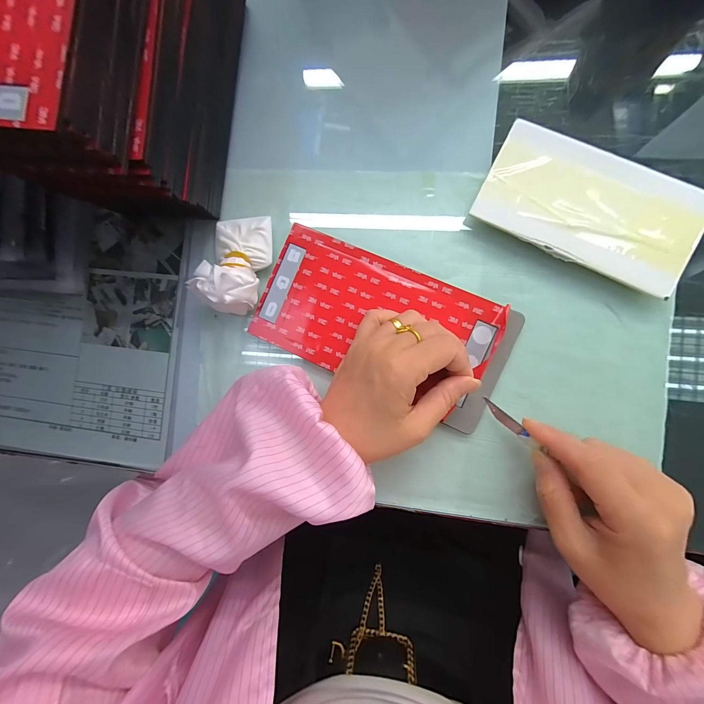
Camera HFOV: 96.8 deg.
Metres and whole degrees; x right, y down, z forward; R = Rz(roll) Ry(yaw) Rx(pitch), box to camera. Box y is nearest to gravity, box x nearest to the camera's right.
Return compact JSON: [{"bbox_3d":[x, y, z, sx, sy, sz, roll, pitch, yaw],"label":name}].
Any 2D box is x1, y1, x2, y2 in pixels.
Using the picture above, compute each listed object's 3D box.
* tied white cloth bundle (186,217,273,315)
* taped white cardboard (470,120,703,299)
[{"bbox_3d":[-0.096,-0.072,0.251,0.053,0.040,0.086,8,90,8],"label":"tied white cloth bundle"},{"bbox_3d":[0.173,-0.107,0.231,0.146,0.016,0.083,26,92,8],"label":"taped white cardboard"}]

